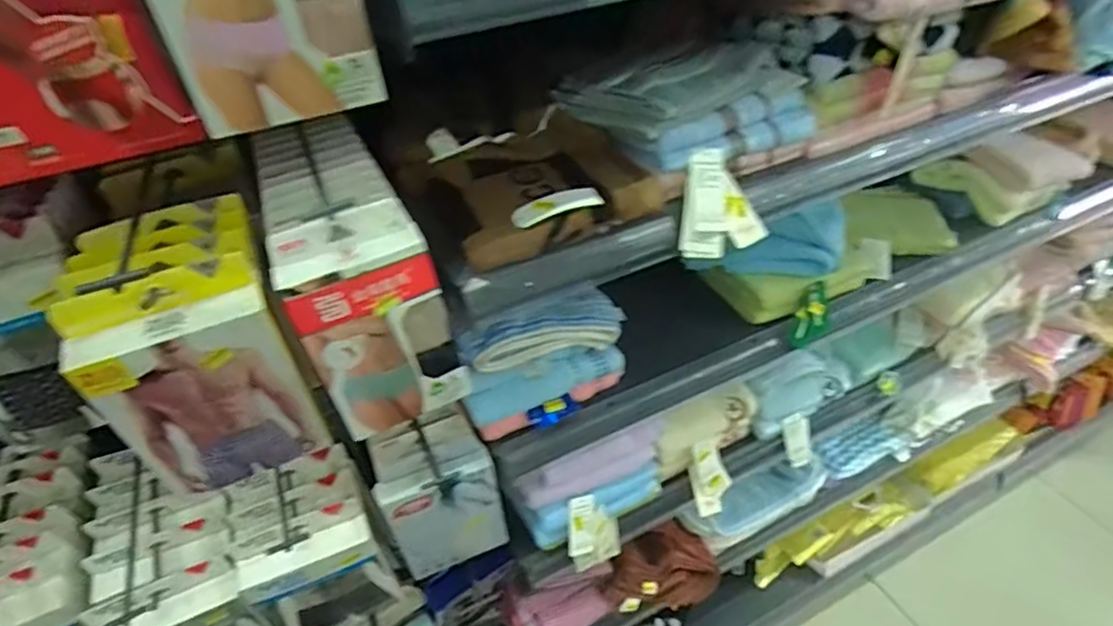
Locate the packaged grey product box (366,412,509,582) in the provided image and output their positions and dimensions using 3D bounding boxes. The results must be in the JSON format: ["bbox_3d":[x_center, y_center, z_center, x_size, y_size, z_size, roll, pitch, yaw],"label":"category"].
[{"bbox_3d":[-0.133,0.218,0.727,0.128,0.204,0.080,-13,40,-9],"label":"packaged grey product box"}]

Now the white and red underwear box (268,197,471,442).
[{"bbox_3d":[-0.151,0.012,0.519,0.114,0.194,0.043,-20,41,-17],"label":"white and red underwear box"}]

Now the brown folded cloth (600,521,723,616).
[{"bbox_3d":[0.198,0.453,1.068,0.155,0.236,0.032,-60,31,1],"label":"brown folded cloth"}]

